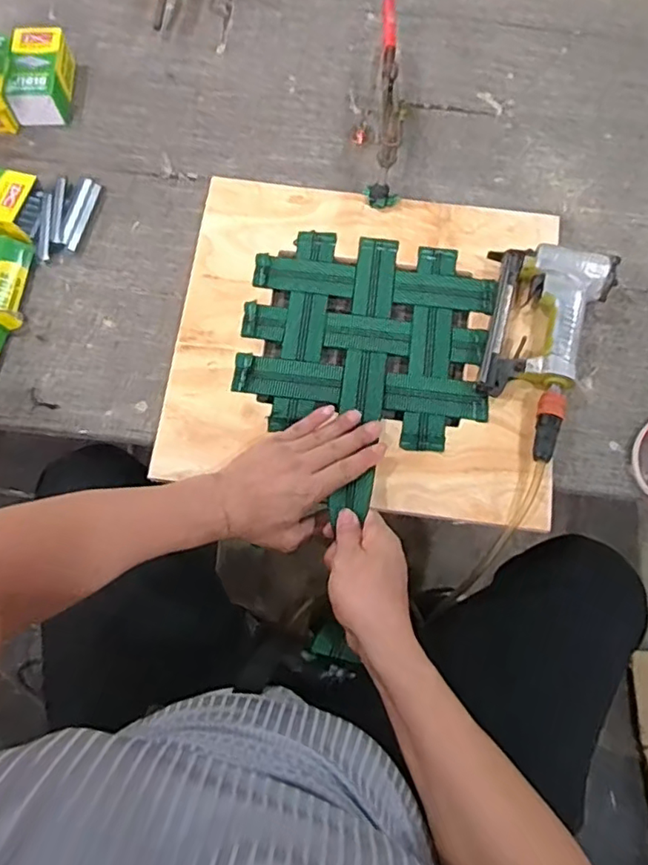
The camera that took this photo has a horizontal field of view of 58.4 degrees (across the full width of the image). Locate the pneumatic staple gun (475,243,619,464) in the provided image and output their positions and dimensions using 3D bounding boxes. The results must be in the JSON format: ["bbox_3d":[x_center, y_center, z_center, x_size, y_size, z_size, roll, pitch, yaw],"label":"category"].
[{"bbox_3d":[0.242,-0.089,0.643,0.131,0.058,0.246,10,70,2],"label":"pneumatic staple gun"}]

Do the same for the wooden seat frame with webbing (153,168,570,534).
[{"bbox_3d":[0.040,-0.110,0.660,0.405,0.020,0.394,6,70,1],"label":"wooden seat frame with webbing"}]

